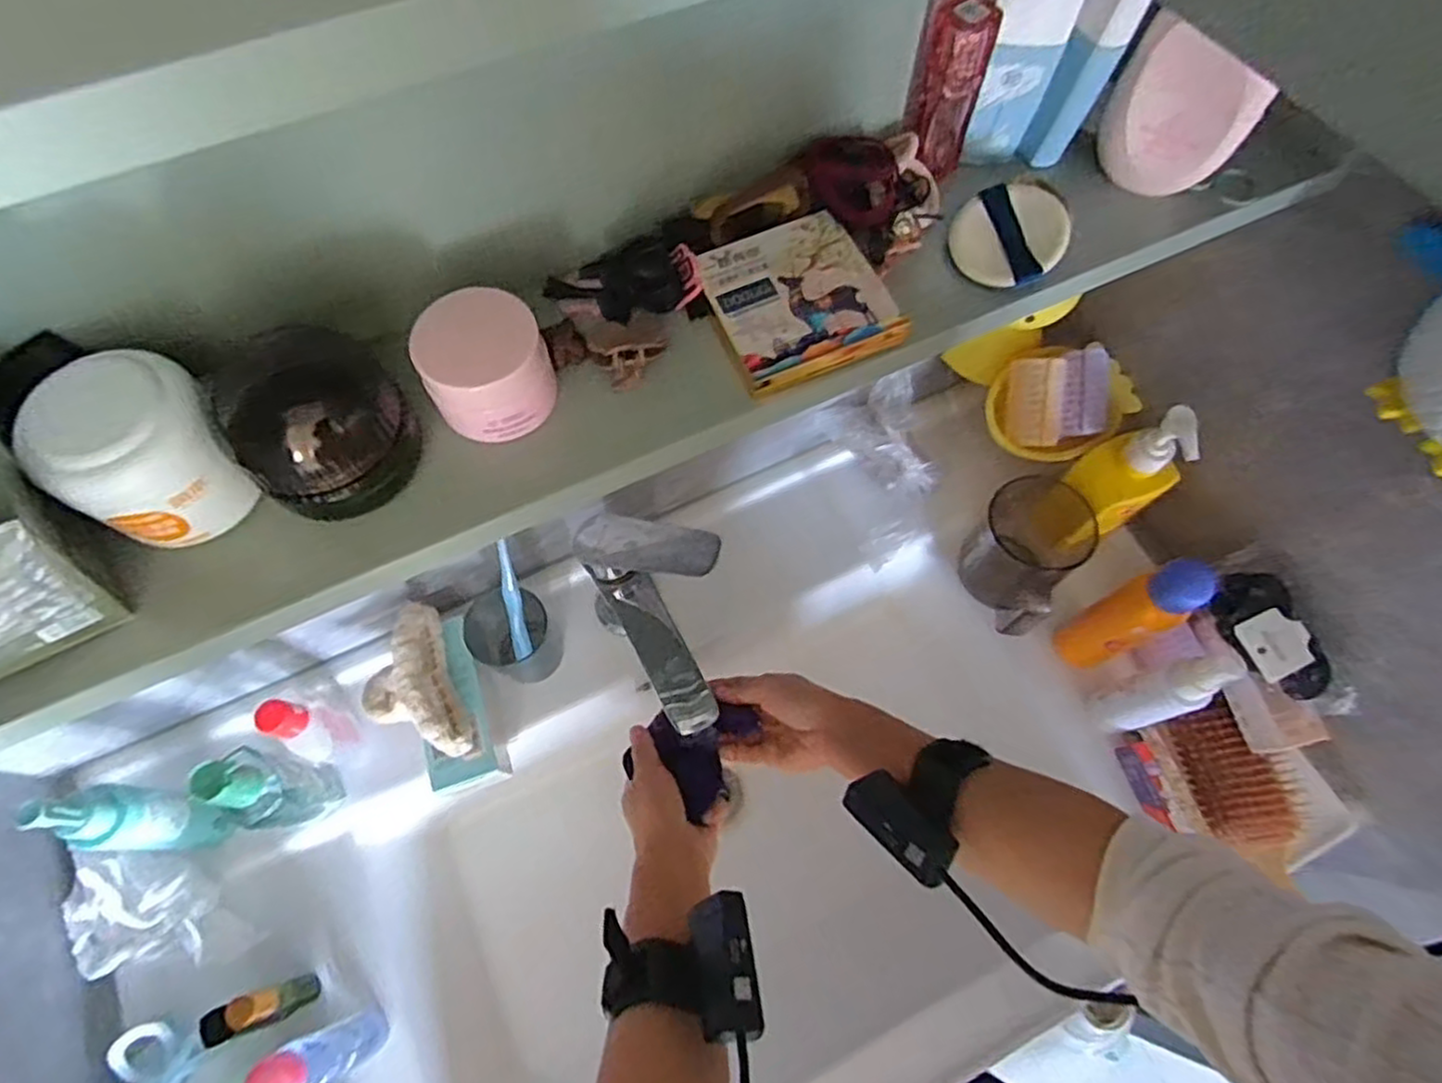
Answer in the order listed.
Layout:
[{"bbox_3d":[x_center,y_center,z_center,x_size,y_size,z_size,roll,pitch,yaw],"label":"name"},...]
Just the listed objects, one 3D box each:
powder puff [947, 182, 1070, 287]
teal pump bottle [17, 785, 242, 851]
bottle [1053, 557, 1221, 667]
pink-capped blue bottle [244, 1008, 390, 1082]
[{"bbox_3d":[0.137,-0.147,0.344,0.051,0.007,0.049,-4,79,21],"label":"powder puff"},{"bbox_3d":[-0.388,0.185,0.479,0.039,0.157,0.036,2,67,0],"label":"teal pump bottle"},{"bbox_3d":[0.309,0.059,0.551,0.028,0.170,0.039,-26,70,-11],"label":"bottle"},{"bbox_3d":[-0.253,0.329,0.462,0.030,0.120,0.032,-26,70,-11],"label":"pink-capped blue bottle"}]

